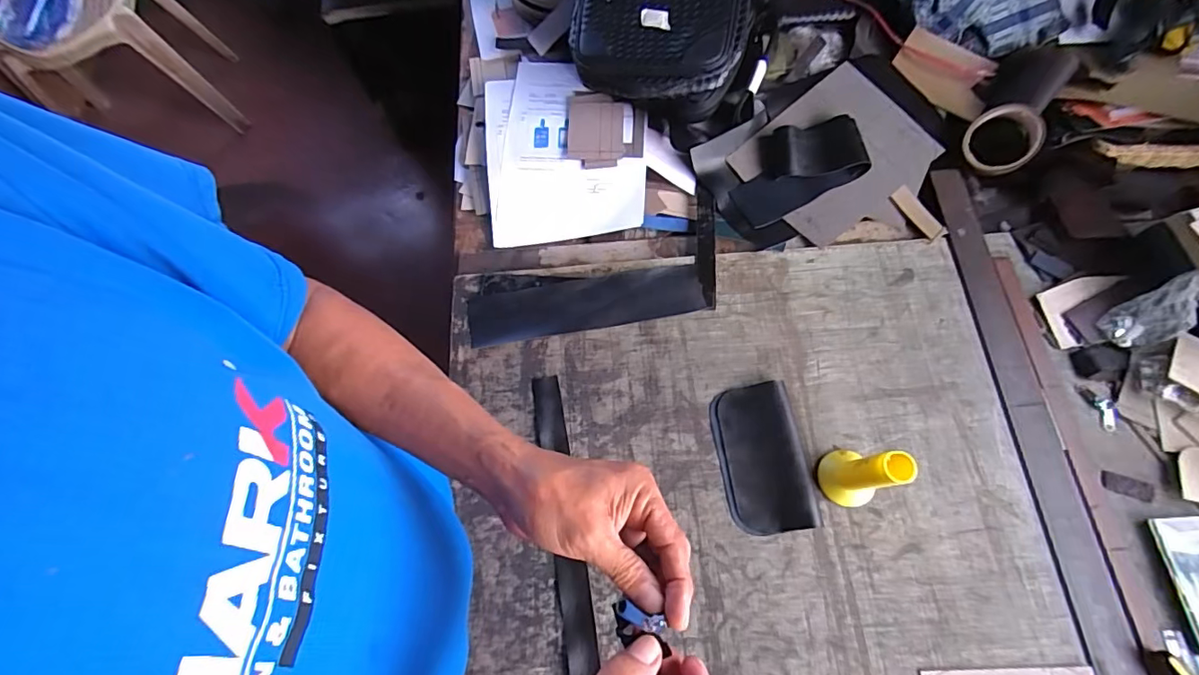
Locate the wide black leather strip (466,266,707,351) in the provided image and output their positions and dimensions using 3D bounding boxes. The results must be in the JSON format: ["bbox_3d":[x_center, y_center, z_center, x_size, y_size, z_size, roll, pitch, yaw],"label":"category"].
[{"bbox_3d":[-0.019,-0.043,0.661,0.294,0.007,0.069,-10,69,-1],"label":"wide black leather strip"}]

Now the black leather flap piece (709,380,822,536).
[{"bbox_3d":[0.184,0.134,0.583,0.093,0.021,0.166,-9,69,-1],"label":"black leather flap piece"}]

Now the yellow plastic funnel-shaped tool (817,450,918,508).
[{"bbox_3d":[0.267,0.139,0.522,0.050,0.123,0.058,-14,69,-3],"label":"yellow plastic funnel-shaped tool"}]

